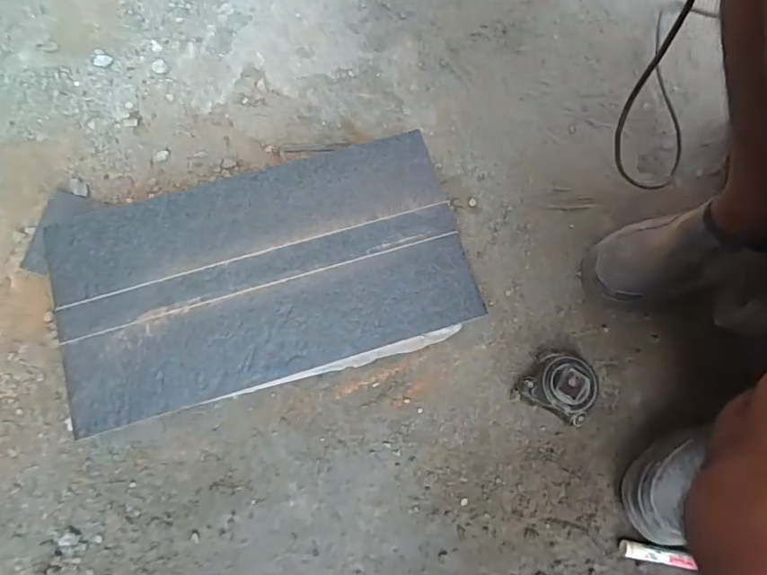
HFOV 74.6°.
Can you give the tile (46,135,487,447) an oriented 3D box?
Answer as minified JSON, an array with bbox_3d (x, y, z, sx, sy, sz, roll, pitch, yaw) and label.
[{"bbox_3d":[-0.119,-0.016,0.501,0.392,0.010,0.220,-16,77,-5],"label":"tile"}]

